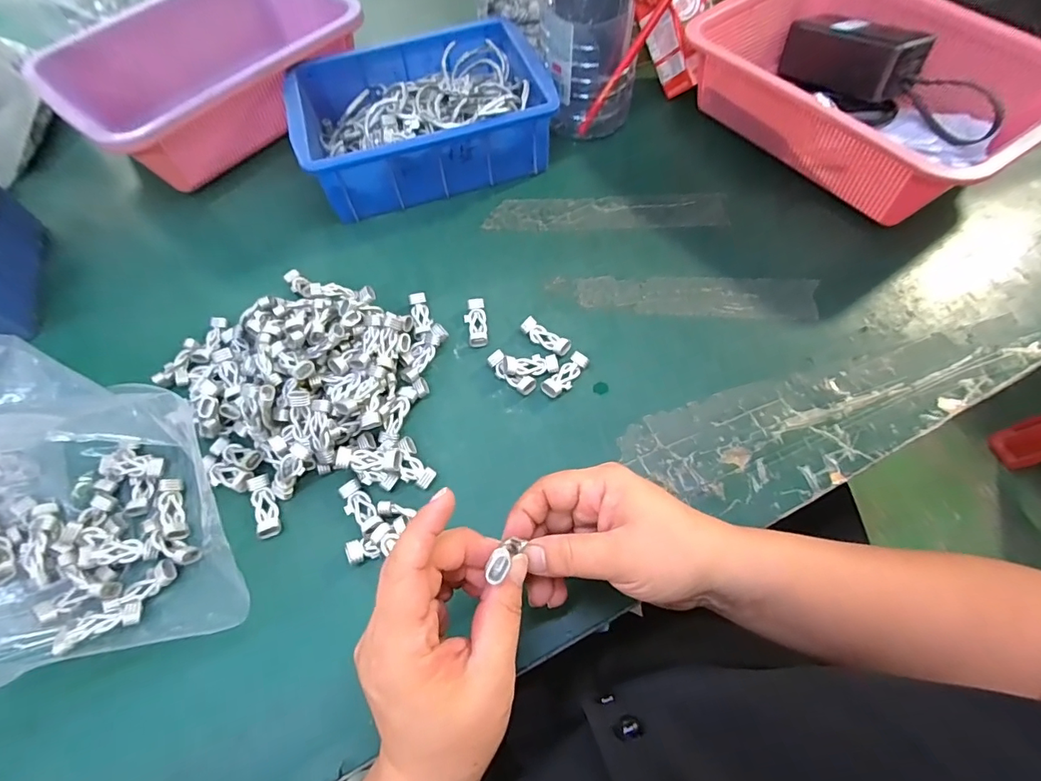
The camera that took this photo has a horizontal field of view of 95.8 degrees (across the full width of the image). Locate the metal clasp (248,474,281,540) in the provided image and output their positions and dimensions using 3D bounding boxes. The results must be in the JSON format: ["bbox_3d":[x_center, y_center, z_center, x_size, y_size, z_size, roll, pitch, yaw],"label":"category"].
[{"bbox_3d":[-0.181,0.081,0.333,0.015,0.010,0.045,-20,62,-8],"label":"metal clasp"}]

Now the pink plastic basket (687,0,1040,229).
[{"bbox_3d":[0.330,-0.288,0.459,0.209,0.095,0.291,-30,64,-13],"label":"pink plastic basket"}]

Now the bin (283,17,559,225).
[{"bbox_3d":[-0.100,-0.281,0.487,0.231,0.078,0.167,-16,61,-6],"label":"bin"}]

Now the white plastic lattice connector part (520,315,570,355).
[{"bbox_3d":[0.021,-0.045,0.388,0.043,0.008,0.017,34,68,19],"label":"white plastic lattice connector part"}]

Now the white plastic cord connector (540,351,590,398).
[{"bbox_3d":[0.036,-0.012,0.370,0.045,0.007,0.017,-41,67,-18],"label":"white plastic cord connector"}]

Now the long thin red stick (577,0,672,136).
[{"bbox_3d":[0.107,-0.327,0.461,0.009,0.158,0.014,0,50,-45],"label":"long thin red stick"}]

